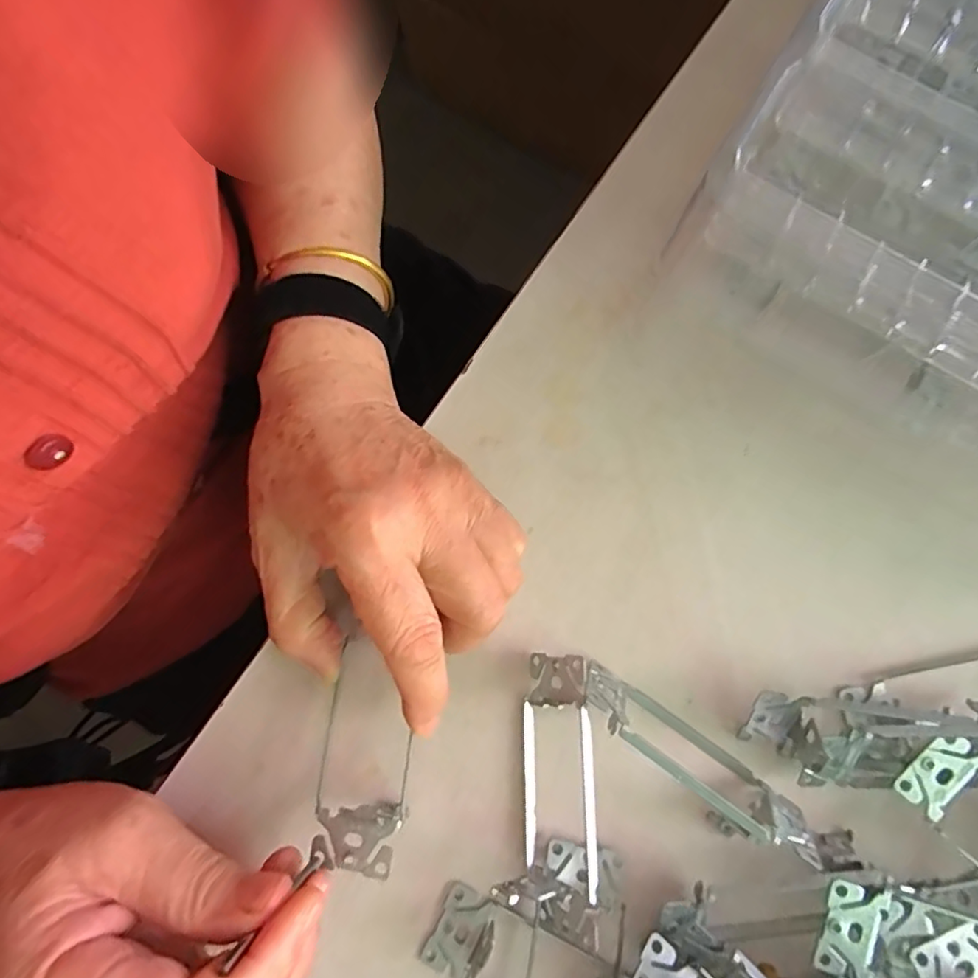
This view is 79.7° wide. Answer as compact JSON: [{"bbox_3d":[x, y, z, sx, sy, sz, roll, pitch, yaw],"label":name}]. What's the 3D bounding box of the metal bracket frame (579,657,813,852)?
[{"bbox_3d":[0.082,0.110,0.237,0.101,0.034,0.025,38,81,8],"label":"metal bracket frame"}]

